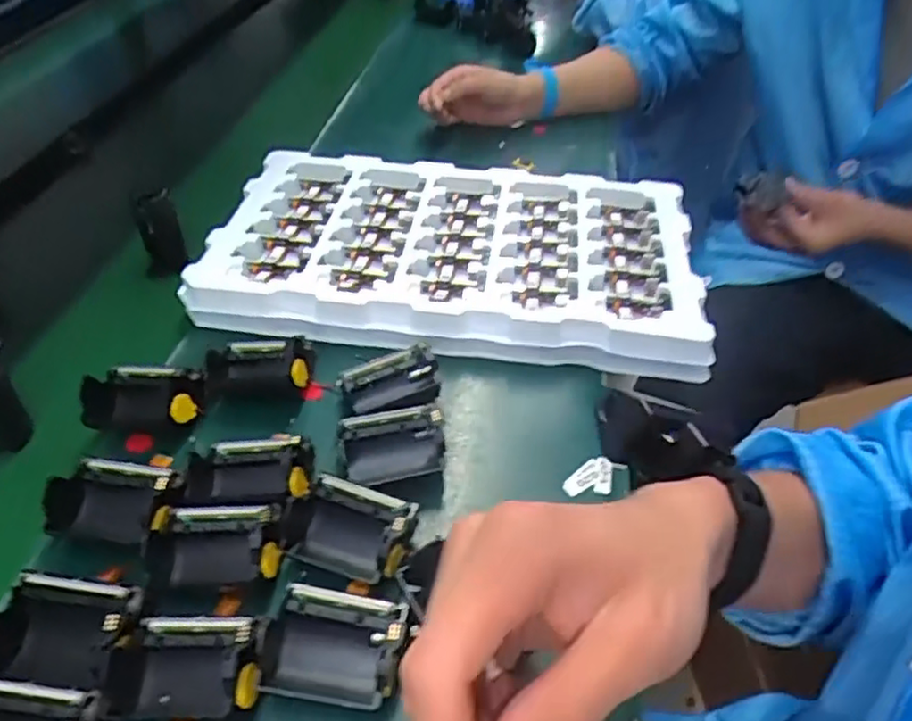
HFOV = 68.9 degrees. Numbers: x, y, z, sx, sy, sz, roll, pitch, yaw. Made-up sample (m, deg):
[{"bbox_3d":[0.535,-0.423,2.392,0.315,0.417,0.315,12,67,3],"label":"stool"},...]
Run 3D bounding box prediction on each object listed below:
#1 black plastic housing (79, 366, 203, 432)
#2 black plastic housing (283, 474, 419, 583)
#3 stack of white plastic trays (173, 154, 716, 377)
[{"bbox_3d":[-0.223,0.025,0.476,0.076,0.032,0.051,-1,44,0],"label":"black plastic housing"},{"bbox_3d":[-0.064,0.101,0.399,0.070,0.034,0.051,14,46,15],"label":"black plastic housing"},{"bbox_3d":[-0.002,-0.106,0.622,0.432,0.046,0.258,4,44,5],"label":"stack of white plastic trays"}]

